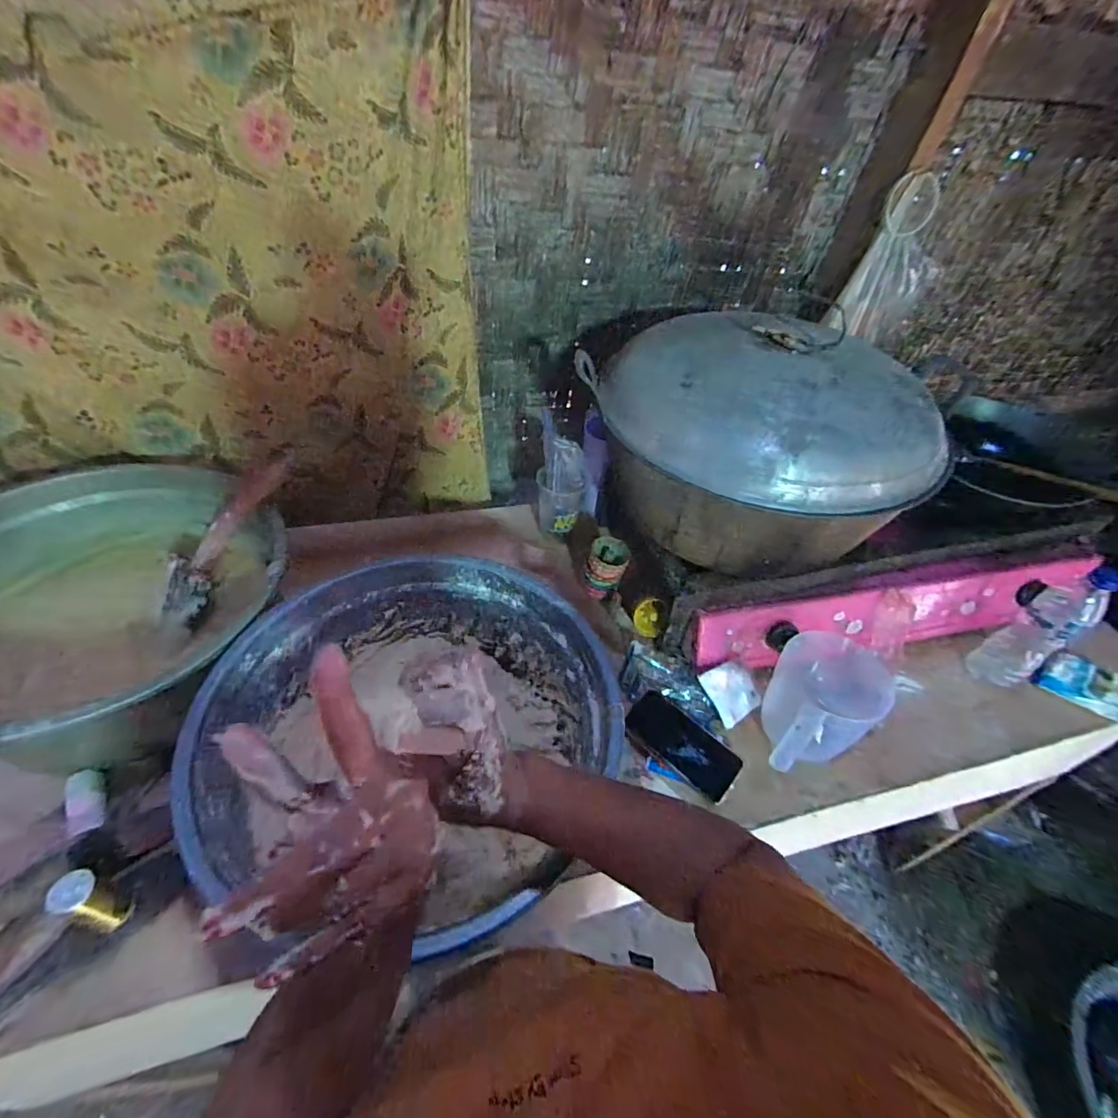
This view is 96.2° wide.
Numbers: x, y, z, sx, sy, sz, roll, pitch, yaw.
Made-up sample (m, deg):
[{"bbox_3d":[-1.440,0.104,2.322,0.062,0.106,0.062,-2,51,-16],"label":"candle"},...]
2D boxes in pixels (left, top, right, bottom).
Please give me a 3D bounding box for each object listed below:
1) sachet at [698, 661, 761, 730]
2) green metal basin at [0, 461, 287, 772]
[{"bbox_3d":[0.245,0.187,0.710,0.074,0.008,0.076,-21,78,-26],"label":"sachet"},{"bbox_3d":[-0.580,0.050,0.647,0.337,0.161,0.401,17,47,11],"label":"green metal basin"}]

